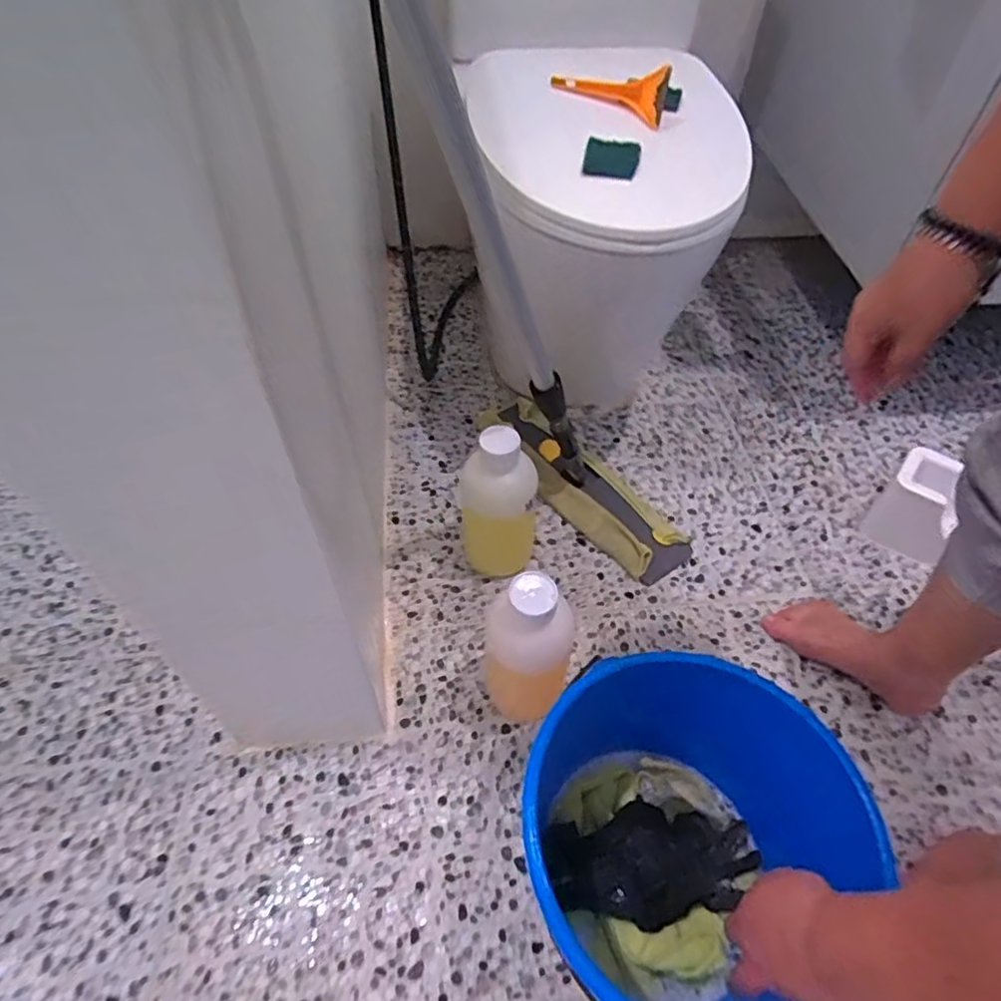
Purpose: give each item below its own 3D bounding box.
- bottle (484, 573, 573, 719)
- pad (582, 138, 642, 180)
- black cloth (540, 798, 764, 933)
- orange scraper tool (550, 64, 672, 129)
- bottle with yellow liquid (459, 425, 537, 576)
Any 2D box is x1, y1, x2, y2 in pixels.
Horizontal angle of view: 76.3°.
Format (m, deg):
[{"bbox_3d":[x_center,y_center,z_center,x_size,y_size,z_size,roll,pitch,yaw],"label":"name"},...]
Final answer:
[{"bbox_3d":[0.022,0.165,0.689,0.069,0.223,0.079,-15,52,-12],"label":"bottle"},{"bbox_3d":[0.120,-0.371,0.689,0.059,0.020,0.061,11,53,8],"label":"pad"},{"bbox_3d":[0.142,0.340,0.600,0.191,0.041,0.095,-10,53,-8],"label":"black cloth"},{"bbox_3d":[0.136,-0.504,0.765,0.043,0.059,0.154,-37,61,-25],"label":"orange scraper tool"},{"bbox_3d":[0.000,-0.003,0.822,0.095,0.227,0.093,-1,51,-2],"label":"bottle with yellow liquid"}]

